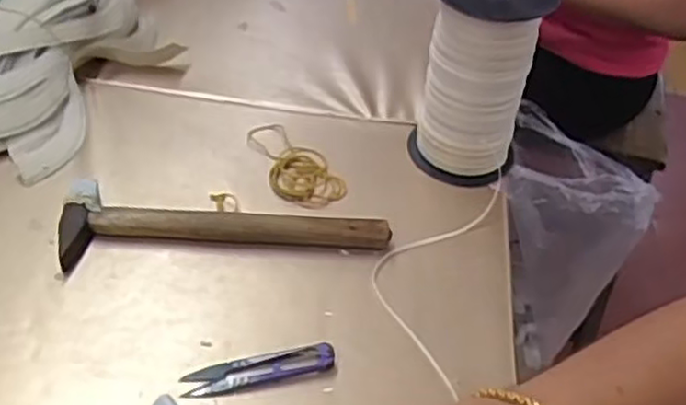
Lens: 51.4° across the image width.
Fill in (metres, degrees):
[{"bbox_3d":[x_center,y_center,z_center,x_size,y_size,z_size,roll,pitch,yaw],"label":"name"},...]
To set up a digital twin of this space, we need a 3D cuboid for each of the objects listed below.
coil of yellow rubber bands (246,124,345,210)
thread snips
[{"bbox_3d":[-0.045,-0.035,0.636,0.060,0.006,0.114,-16,48,-23],"label":"coil of yellow rubber bands"},{"bbox_3d":[-0.055,0.111,0.475,0.100,0.011,0.025,-6,45,-15],"label":"thread snips"}]

